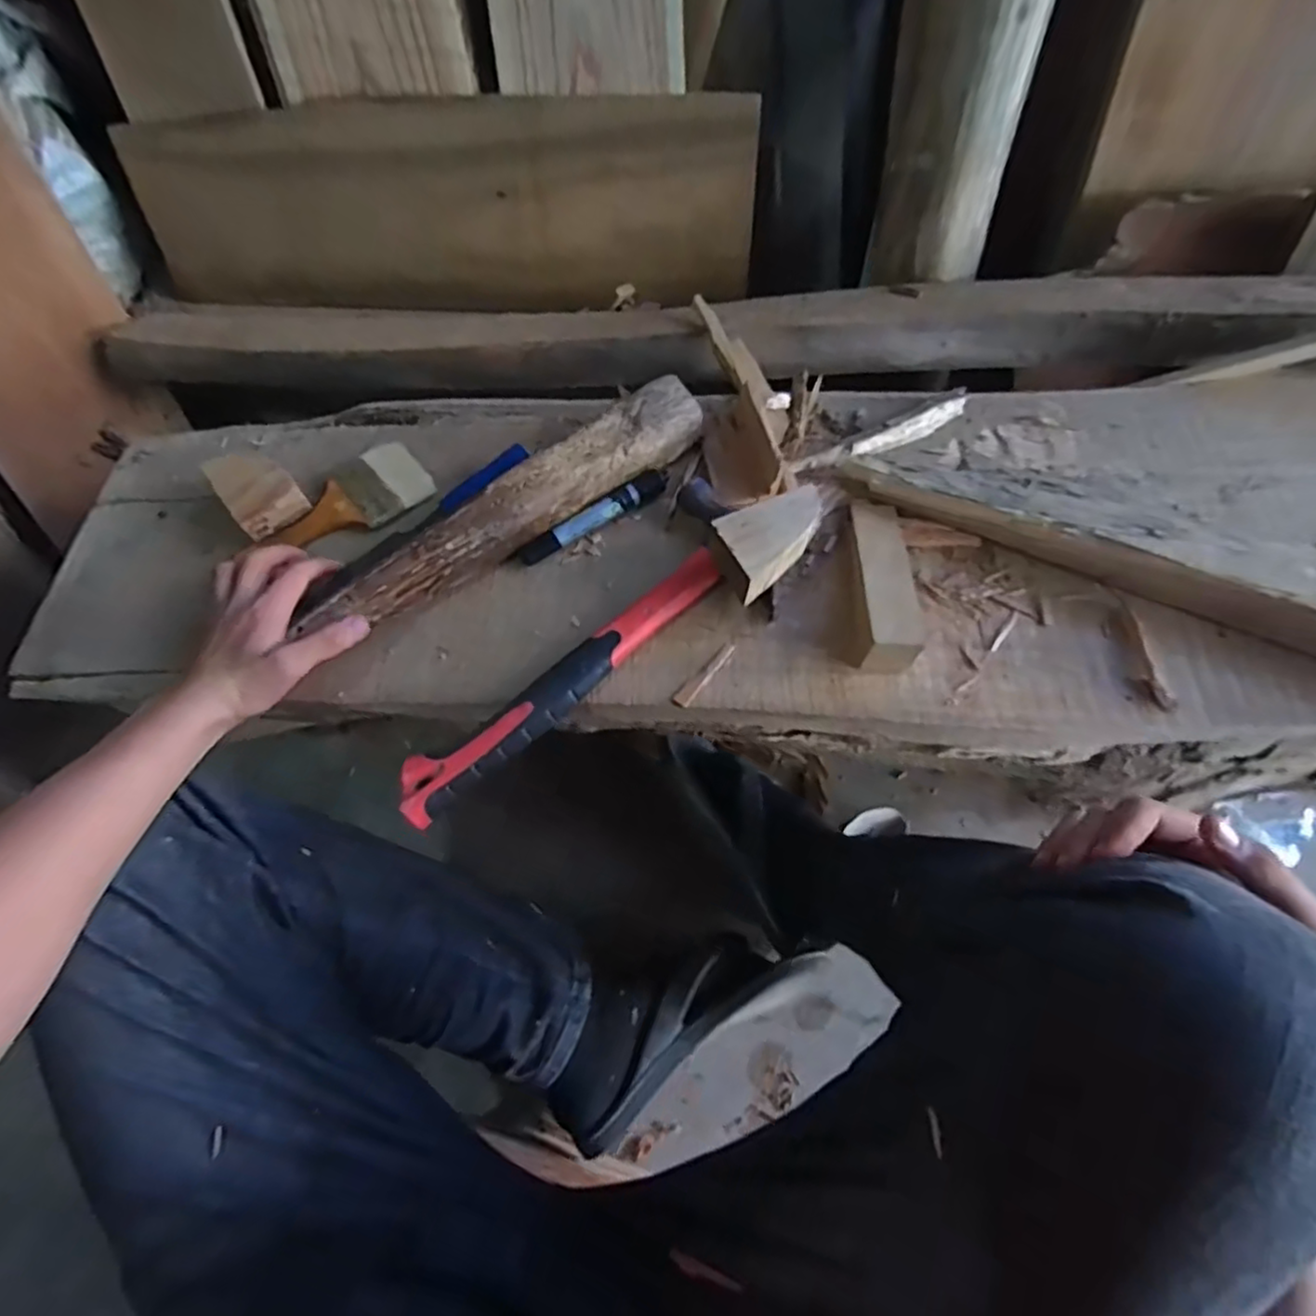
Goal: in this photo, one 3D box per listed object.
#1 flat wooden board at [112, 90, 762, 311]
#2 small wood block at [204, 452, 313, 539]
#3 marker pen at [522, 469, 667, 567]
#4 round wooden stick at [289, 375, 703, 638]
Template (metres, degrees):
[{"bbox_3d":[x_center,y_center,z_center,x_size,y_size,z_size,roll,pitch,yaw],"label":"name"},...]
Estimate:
[{"bbox_3d":[-0.259,-0.509,0.773,0.727,0.197,0.039,4,32,5],"label":"flat wooden board"},{"bbox_3d":[-0.336,-0.139,0.570,0.058,0.039,0.074,-38,67,-15],"label":"small wood block"},{"bbox_3d":[-0.050,-0.115,0.555,0.135,0.019,0.018,-33,66,-13],"label":"marker pen"},{"bbox_3d":[-0.109,-0.119,0.536,0.334,0.038,0.049,-35,66,-12],"label":"round wooden stick"}]

